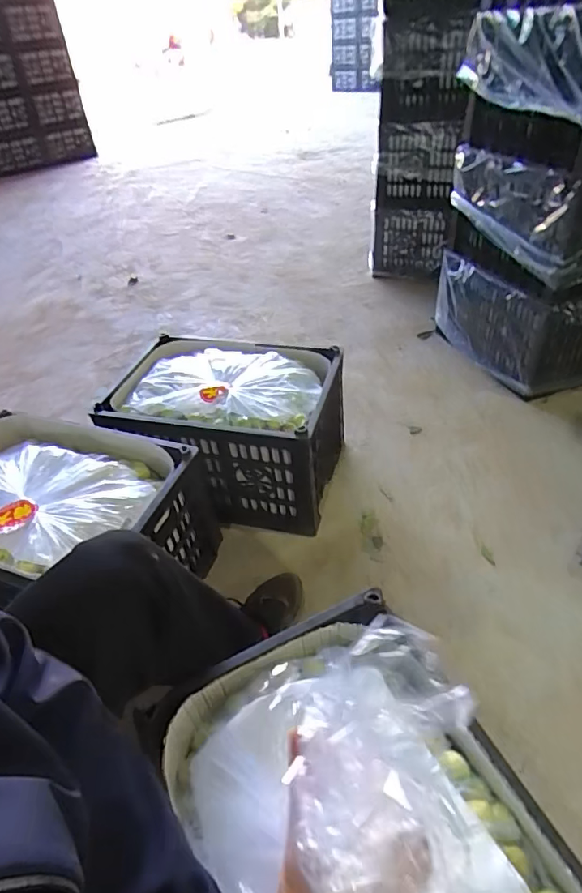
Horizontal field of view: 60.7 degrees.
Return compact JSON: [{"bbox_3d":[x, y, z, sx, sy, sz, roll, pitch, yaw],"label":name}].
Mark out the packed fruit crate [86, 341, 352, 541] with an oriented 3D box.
[{"bbox_3d":[-0.143,-0.039,1.200,0.489,0.282,0.369,9,44,18],"label":"packed fruit crate"}]

